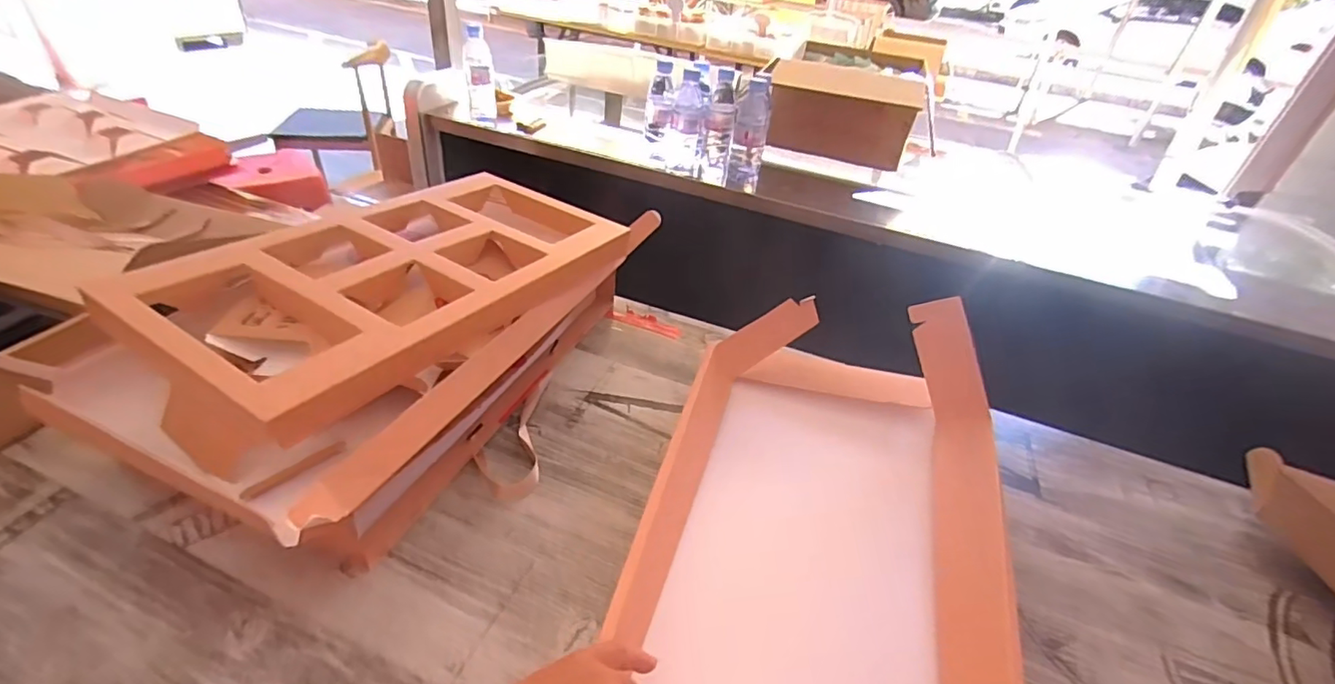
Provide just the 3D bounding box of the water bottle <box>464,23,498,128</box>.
[{"bbox_3d":[-0.399,-0.563,1.201,0.059,0.180,0.058,-5,39,-16],"label":"water bottle"}]

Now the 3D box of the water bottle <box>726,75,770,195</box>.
[{"bbox_3d":[0.155,-0.386,1.076,0.066,0.196,0.067,11,37,5],"label":"water bottle"}]

